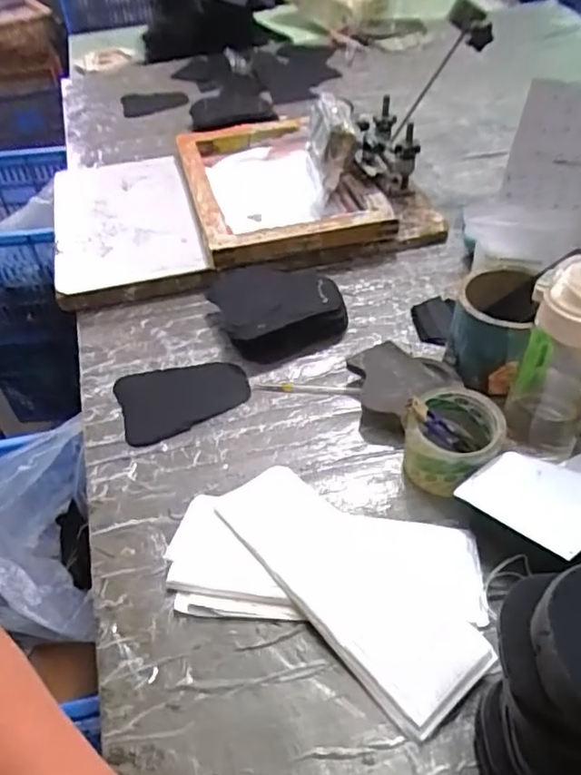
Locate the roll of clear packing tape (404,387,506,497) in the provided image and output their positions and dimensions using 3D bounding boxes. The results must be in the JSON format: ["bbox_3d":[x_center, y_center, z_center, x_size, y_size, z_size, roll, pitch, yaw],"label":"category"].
[{"bbox_3d":[0.159,0.051,0.605,0.092,0.065,0.099,18,50,20],"label":"roll of clear packing tape"}]

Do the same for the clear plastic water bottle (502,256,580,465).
[{"bbox_3d":[0.254,-0.019,0.559,0.086,0.215,0.067,22,51,23],"label":"clear plastic water bottle"}]

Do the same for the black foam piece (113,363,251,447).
[{"bbox_3d":[-0.124,0.008,0.706,0.145,0.005,0.099,-17,47,-12],"label":"black foam piece"}]

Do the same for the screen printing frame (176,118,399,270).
[{"bbox_3d":[-0.027,-0.314,0.951,0.262,0.045,0.351,-13,49,-10],"label":"screen printing frame"}]

